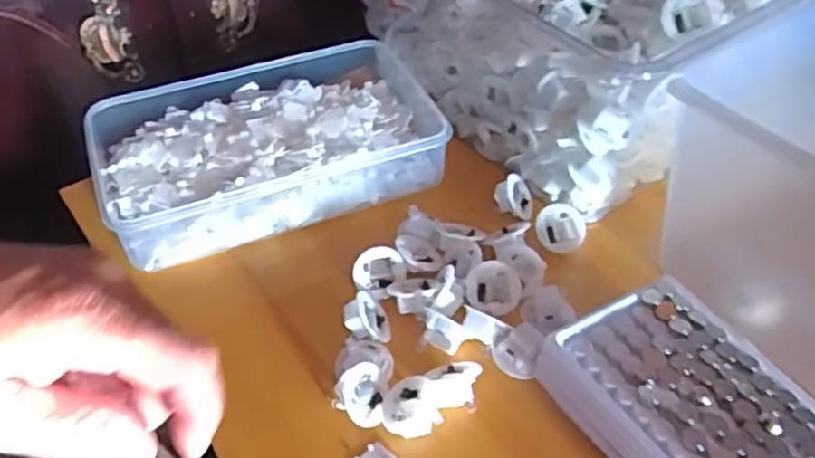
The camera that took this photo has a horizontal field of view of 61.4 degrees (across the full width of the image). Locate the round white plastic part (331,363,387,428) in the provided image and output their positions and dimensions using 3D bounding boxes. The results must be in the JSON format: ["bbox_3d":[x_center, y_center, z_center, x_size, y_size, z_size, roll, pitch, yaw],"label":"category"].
[{"bbox_3d":[-0.026,0.092,0.375,0.028,0.021,0.027,0,47,0],"label":"round white plastic part"}]

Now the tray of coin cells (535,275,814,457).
[{"bbox_3d":[0.144,0.090,0.351,0.099,0.024,0.131,-25,52,-22],"label":"tray of coin cells"}]

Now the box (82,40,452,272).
[{"bbox_3d":[-0.098,-0.064,0.511,0.251,0.043,0.158,-20,50,-19],"label":"box"}]

